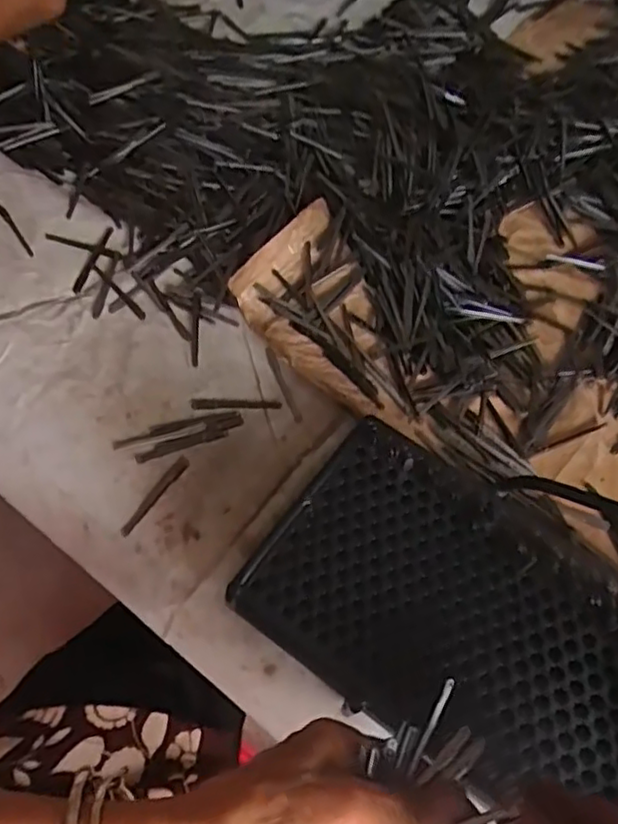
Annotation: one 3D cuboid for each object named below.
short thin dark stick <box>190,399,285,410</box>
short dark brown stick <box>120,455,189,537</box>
[{"bbox_3d":[-0.055,-0.006,0.499,0.067,0.004,0.009,-1,63,-2],"label":"short thin dark stick"},{"bbox_3d":[-0.109,0.059,0.464,0.009,0.004,0.067,34,67,14],"label":"short dark brown stick"}]

